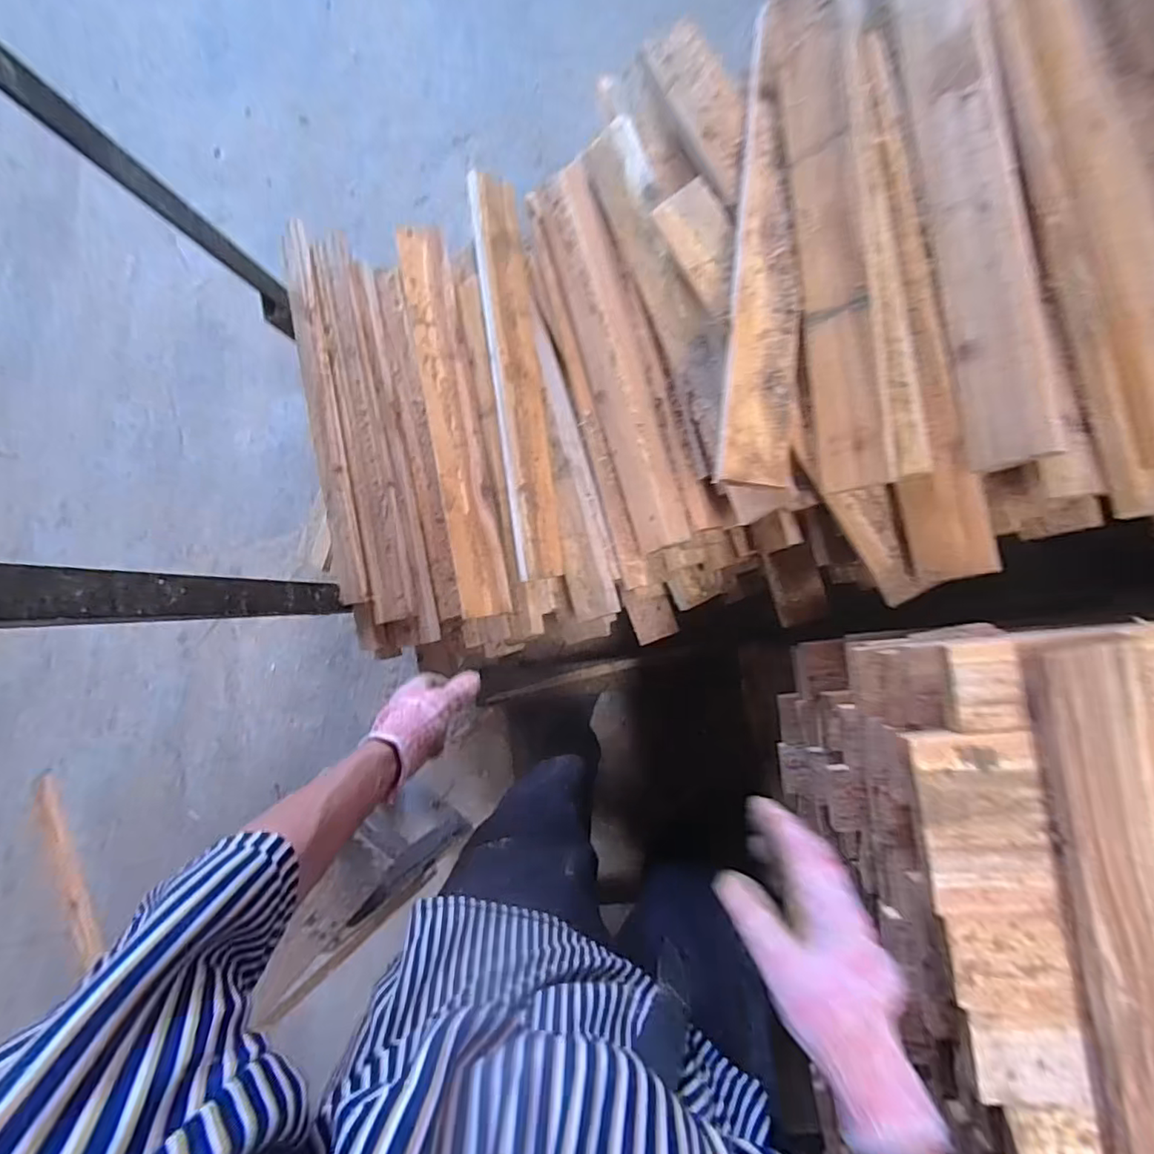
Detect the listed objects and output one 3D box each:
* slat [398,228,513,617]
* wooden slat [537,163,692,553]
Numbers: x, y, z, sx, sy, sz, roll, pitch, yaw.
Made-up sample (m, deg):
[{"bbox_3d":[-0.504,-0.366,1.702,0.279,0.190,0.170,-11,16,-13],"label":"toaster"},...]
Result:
[{"bbox_3d":[-0.156,-0.197,0.744,0.064,0.016,0.500,-10,88,-15],"label":"slat"},{"bbox_3d":[0.044,-0.261,0.694,0.070,0.034,0.456,-16,85,6],"label":"wooden slat"}]

